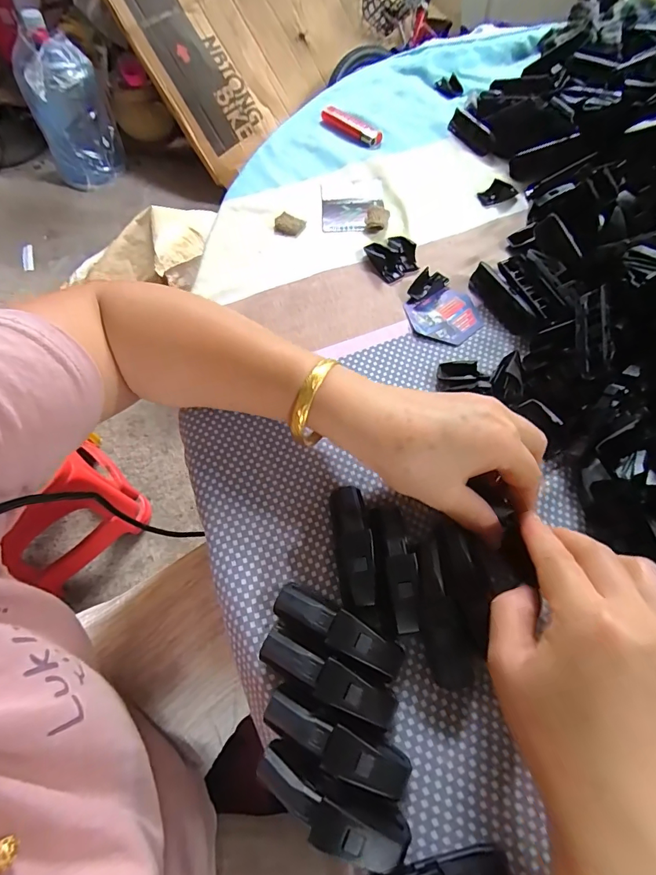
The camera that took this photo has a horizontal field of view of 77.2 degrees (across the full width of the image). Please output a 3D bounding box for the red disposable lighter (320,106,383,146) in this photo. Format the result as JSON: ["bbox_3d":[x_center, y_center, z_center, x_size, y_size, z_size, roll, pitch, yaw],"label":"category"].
[{"bbox_3d":[0.025,-0.355,0.467,0.081,0.007,0.026,40,68,18],"label":"red disposable lighter"}]

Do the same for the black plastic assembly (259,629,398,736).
[{"bbox_3d":[-0.001,0.125,0.208,0.073,0.025,0.022,24,64,11],"label":"black plastic assembly"}]

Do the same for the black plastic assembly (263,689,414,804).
[{"bbox_3d":[0.003,0.146,0.197,0.072,0.024,0.019,24,64,11],"label":"black plastic assembly"}]

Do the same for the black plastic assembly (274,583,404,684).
[{"bbox_3d":[0.004,0.105,0.217,0.072,0.024,0.023,27,64,12],"label":"black plastic assembly"}]

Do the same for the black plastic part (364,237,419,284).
[{"bbox_3d":[0.057,-0.160,0.359,0.044,0.011,0.040,-26,66,-14],"label":"black plastic part"}]

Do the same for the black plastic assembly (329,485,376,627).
[{"bbox_3d":[0.015,0.065,0.239,0.021,0.024,0.077,-4,62,-3],"label":"black plastic assembly"}]

